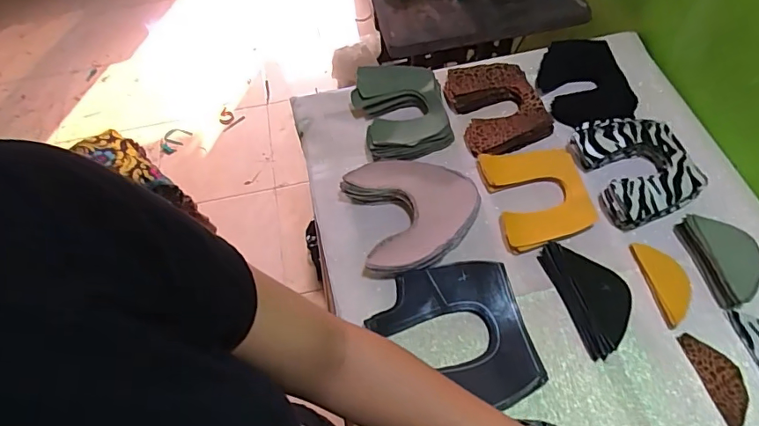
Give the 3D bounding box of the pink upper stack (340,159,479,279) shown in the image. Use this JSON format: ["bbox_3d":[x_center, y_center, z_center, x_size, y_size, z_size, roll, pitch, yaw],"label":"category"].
[{"bbox_3d":[0.050,-0.004,0.669,0.174,0.048,0.170,-15,58,-4],"label":"pink upper stack"}]

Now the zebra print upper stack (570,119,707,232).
[{"bbox_3d":[0.356,-0.063,0.680,0.133,0.057,0.162,-14,58,-4],"label":"zebra print upper stack"}]

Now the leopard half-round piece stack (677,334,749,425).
[{"bbox_3d":[0.384,0.185,0.551,0.045,0.008,0.105,-13,58,-4],"label":"leopard half-round piece stack"}]

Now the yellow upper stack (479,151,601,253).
[{"bbox_3d":[0.217,-0.030,0.678,0.123,0.026,0.157,-11,58,-2],"label":"yellow upper stack"}]

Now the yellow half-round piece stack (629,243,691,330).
[{"bbox_3d":[0.355,0.084,0.608,0.049,0.010,0.109,-12,58,-3],"label":"yellow half-round piece stack"}]

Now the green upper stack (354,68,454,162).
[{"bbox_3d":[0.036,-0.159,0.761,0.136,0.046,0.166,-16,58,-5],"label":"green upper stack"}]

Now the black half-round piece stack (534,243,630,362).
[{"bbox_3d":[0.257,0.095,0.595,0.063,0.031,0.143,-16,58,-5],"label":"black half-round piece stack"}]

